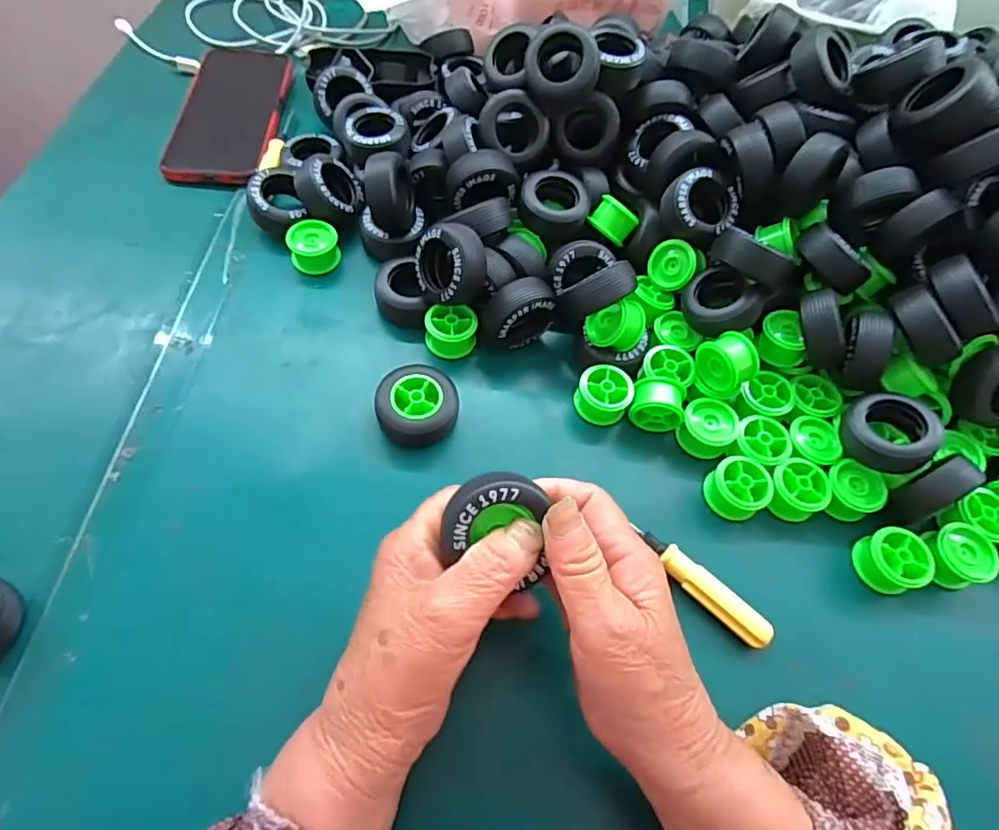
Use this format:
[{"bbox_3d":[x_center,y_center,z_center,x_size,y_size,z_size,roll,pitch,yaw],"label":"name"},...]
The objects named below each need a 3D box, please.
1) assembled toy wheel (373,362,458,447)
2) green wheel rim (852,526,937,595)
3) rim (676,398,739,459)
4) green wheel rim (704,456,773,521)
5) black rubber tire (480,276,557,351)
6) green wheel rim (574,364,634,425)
[{"bbox_3d":[-0.050,-0.005,0.345,0.048,0.028,0.041,-8,61,-9],"label":"assembled toy wheel"},{"bbox_3d":[0.227,0.085,0.325,0.032,0.028,0.033,2,60,-3],"label":"green wheel rim"},{"bbox_3d":[0.133,0.010,0.360,0.033,0.028,0.028,30,62,13],"label":"rim"},{"bbox_3d":[0.144,0.044,0.341,0.034,0.024,0.033,2,60,-3],"label":"green wheel rim"},{"bbox_3d":[0.012,-0.065,0.372,0.045,0.050,0.025,-25,65,-17],"label":"black rubber tire"},{"bbox_3d":[0.066,-0.011,0.363,0.033,0.030,0.034,2,60,-3],"label":"green wheel rim"}]

